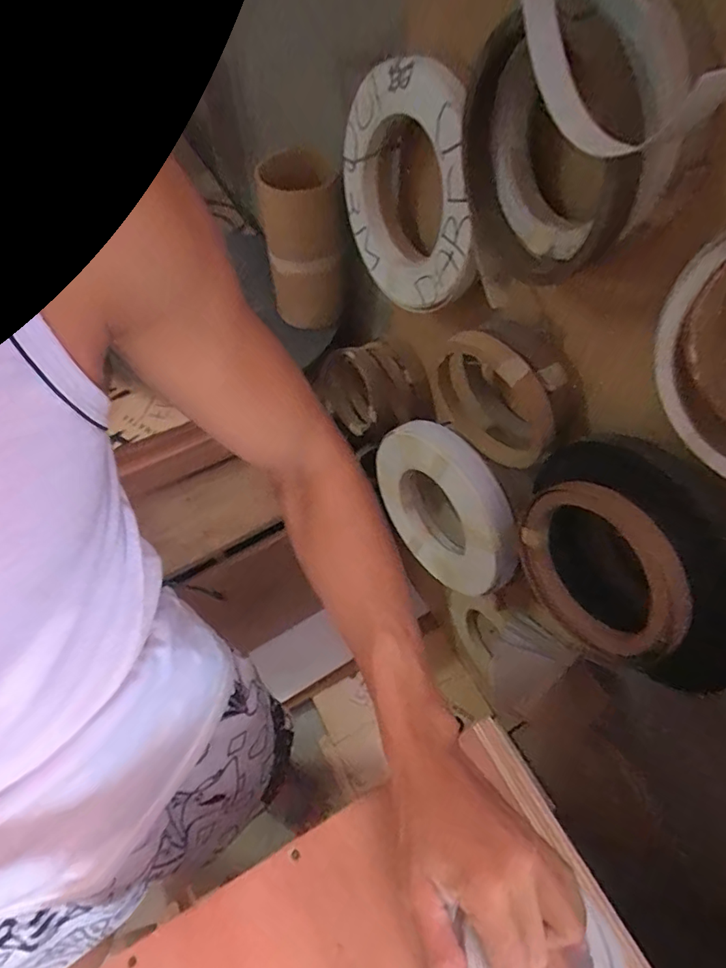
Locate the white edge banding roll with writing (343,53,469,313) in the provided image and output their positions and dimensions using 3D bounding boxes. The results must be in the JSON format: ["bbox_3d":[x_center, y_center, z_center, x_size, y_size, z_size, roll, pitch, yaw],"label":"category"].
[{"bbox_3d":[0.045,-0.346,0.614,0.026,0.253,0.255,-22,47,-21],"label":"white edge banding roll with writing"}]

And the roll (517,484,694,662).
[{"bbox_3d":[0.226,0.085,0.498,0.037,0.175,0.178,-24,58,-15],"label":"roll"}]

